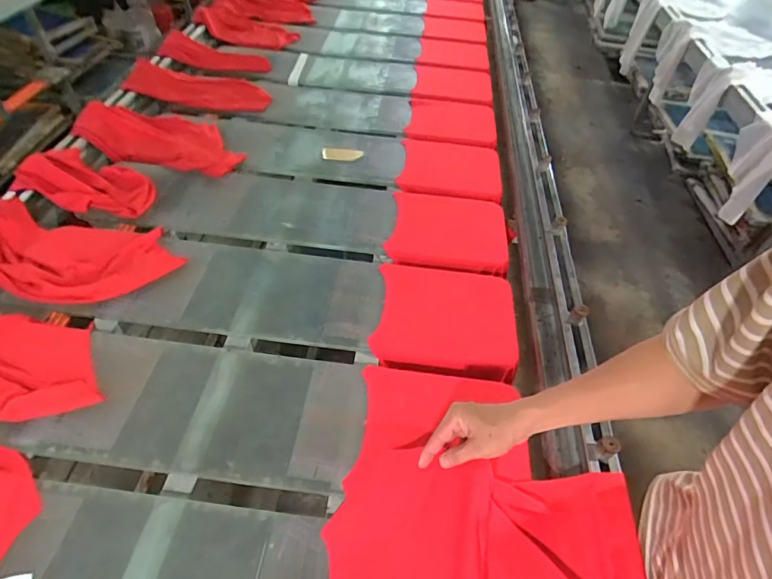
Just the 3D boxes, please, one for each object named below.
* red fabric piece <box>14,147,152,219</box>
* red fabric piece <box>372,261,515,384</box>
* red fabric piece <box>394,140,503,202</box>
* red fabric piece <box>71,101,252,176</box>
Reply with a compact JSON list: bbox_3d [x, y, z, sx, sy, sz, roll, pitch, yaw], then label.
[{"bbox_3d":[-0.631,-0.232,0.932,0.277,0.042,0.147,15,51,8],"label":"red fabric piece"},{"bbox_3d":[0.107,0.044,0.788,0.239,0.029,0.223,8,51,2],"label":"red fabric piece"},{"bbox_3d":[0.159,-0.302,1.073,0.240,0.017,0.202,7,51,1],"label":"red fabric piece"},{"bbox_3d":[-0.515,-0.367,1.047,0.386,0.072,0.190,13,51,6],"label":"red fabric piece"}]

